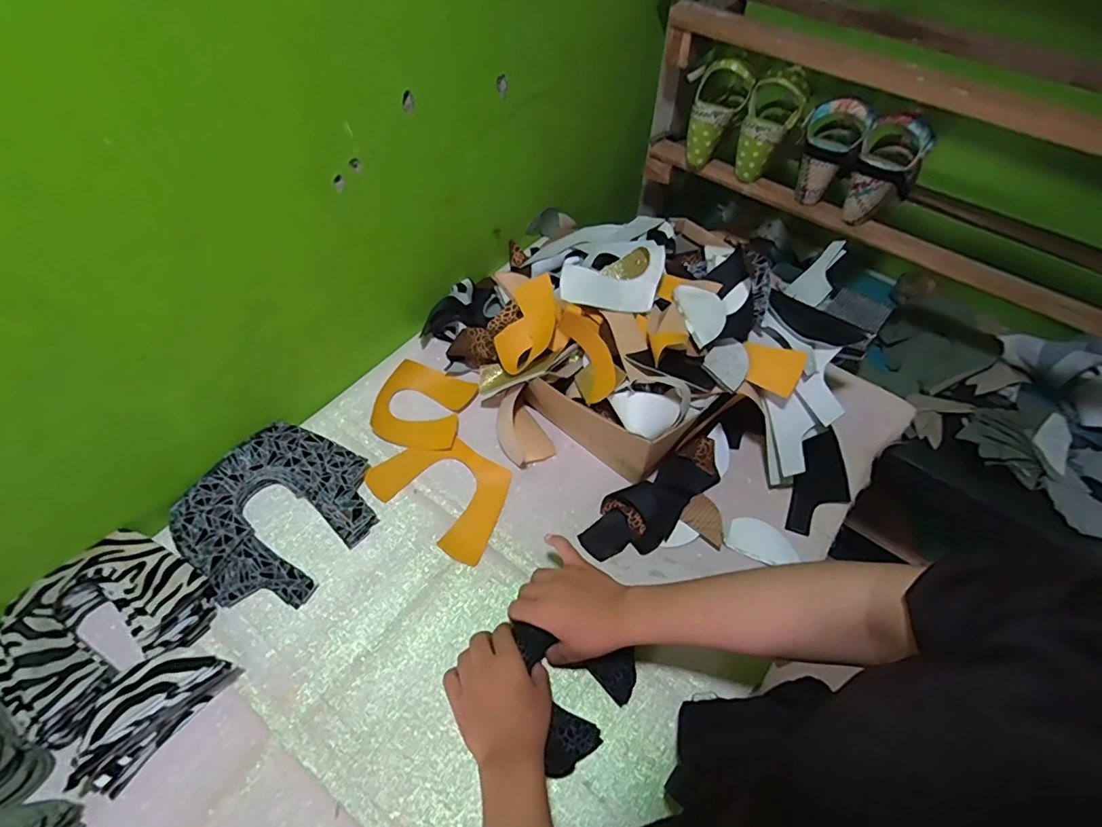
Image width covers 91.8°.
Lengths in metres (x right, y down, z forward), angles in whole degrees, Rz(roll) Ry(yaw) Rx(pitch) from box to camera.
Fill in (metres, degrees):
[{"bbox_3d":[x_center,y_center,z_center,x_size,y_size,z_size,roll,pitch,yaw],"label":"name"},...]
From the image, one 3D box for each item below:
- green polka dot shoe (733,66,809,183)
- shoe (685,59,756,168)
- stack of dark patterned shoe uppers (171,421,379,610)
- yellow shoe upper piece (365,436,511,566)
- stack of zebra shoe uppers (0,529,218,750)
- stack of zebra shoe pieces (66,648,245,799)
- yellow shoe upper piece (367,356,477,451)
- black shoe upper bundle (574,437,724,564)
[{"bbox_3d":[0.321,-0.426,0.789,0.074,0.142,0.074,21,56,13],"label":"green polka dot shoe"},{"bbox_3d":[0.242,-0.456,0.817,0.076,0.139,0.062,32,32,17],"label":"shoe"},{"bbox_3d":[-0.305,0.107,0.601,0.185,0.028,0.188,35,60,19],"label":"stack of dark patterned shoe uppers"},{"bbox_3d":[-0.127,0.087,0.640,0.169,0.009,0.117,30,59,16],"label":"yellow shoe upper piece"},{"bbox_3d":[-0.436,0.199,0.517,0.139,0.037,0.163,36,61,19],"label":"stack of zebra shoe uppers"},{"bbox_3d":[-0.367,0.261,0.477,0.068,0.051,0.135,34,60,19],"label":"stack of zebra shoe pieces"},{"bbox_3d":[-0.170,-0.010,0.699,0.118,0.018,0.113,17,56,8],"label":"yellow shoe upper piece"},{"bbox_3d":[0.132,0.102,0.634,0.209,0.032,0.075,-28,62,-20],"label":"black shoe upper bundle"}]

